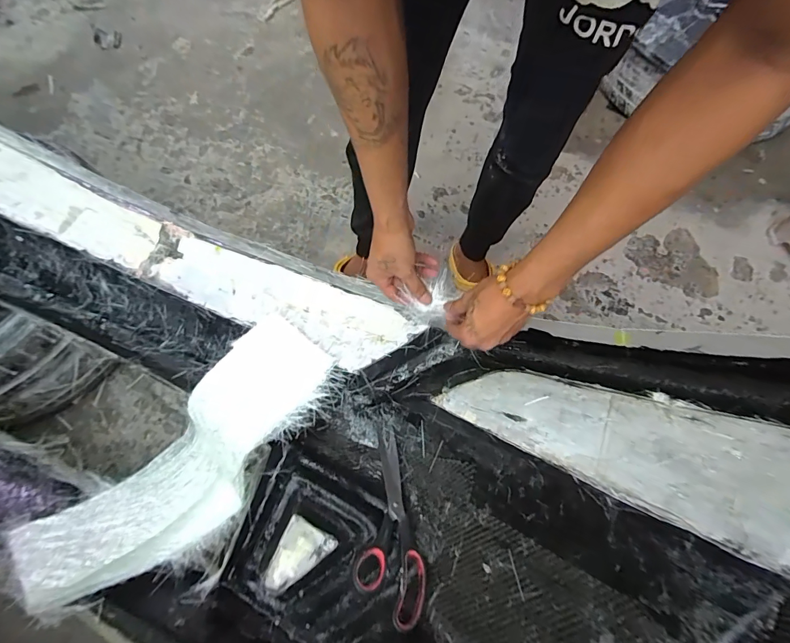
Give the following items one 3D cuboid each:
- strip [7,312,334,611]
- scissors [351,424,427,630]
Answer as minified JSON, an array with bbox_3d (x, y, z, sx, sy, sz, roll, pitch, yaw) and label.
[{"bbox_3d":[-0.275,0.192,0.575,0.168,0.129,0.435,42,75,16],"label":"strip"},{"bbox_3d":[0.001,0.244,0.508,0.083,0.021,0.230,25,37,-10],"label":"scissors"}]

